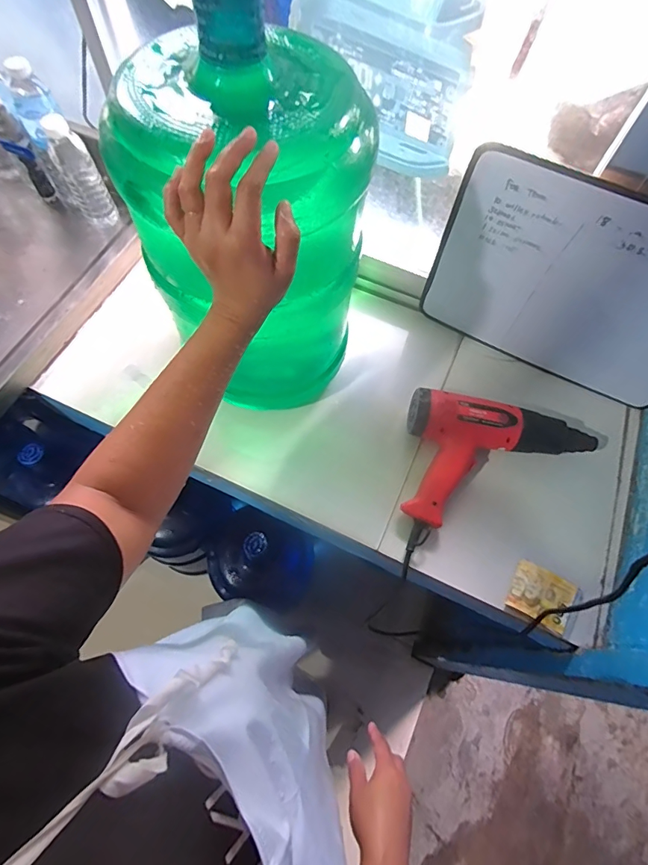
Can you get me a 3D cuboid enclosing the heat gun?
[{"bbox_3d":[0.244,0.047,0.604,0.265,0.076,0.177,8,65,1],"label":"heat gun"}]

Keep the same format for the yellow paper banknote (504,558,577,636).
[{"bbox_3d":[0.281,0.209,0.561,0.075,0.008,0.066,28,70,12],"label":"yellow paper banknote"}]

